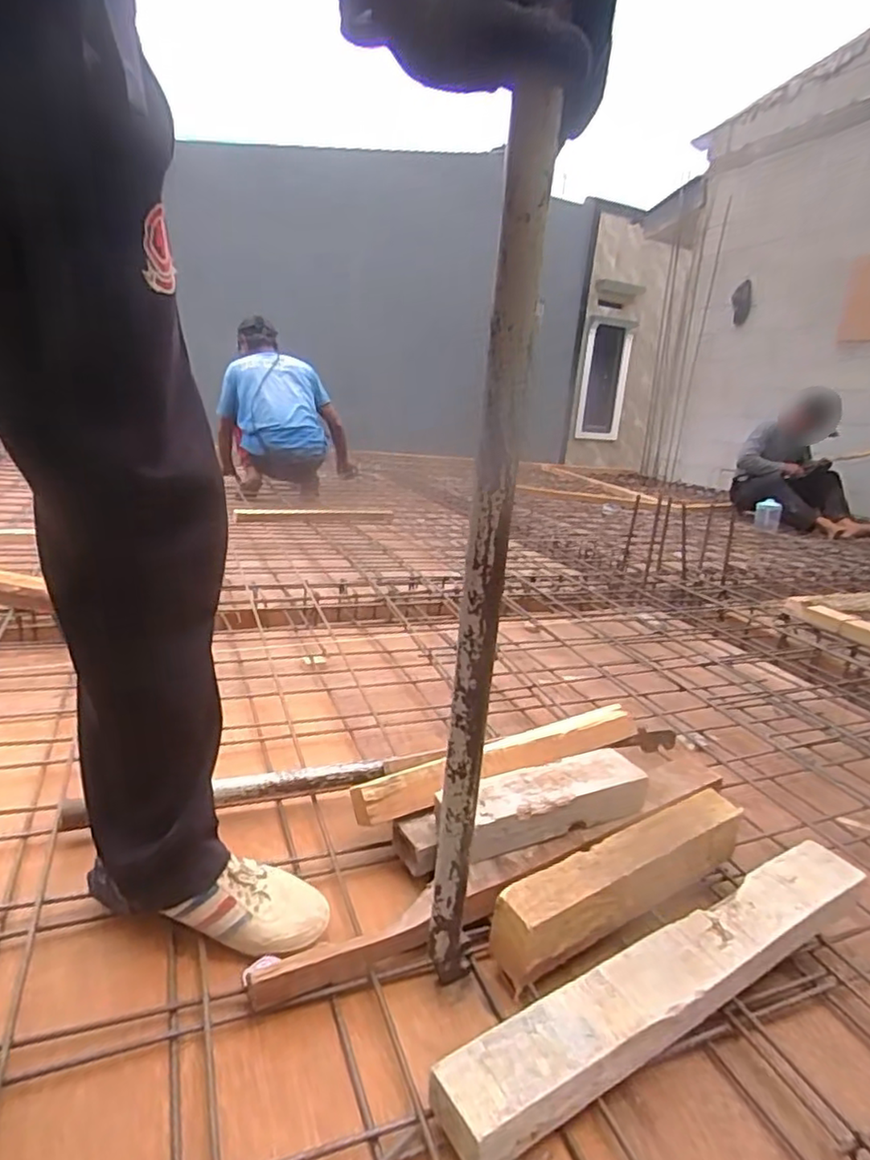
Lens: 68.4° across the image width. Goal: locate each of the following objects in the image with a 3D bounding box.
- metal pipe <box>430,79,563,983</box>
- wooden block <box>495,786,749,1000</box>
[{"bbox_3d":[0.033,0.048,0.492,0.031,0.700,0.022,5,20,0],"label":"metal pipe"},{"bbox_3d":[0.209,0.321,0.695,0.337,0.087,0.063,-4,19,-33],"label":"wooden block"}]

